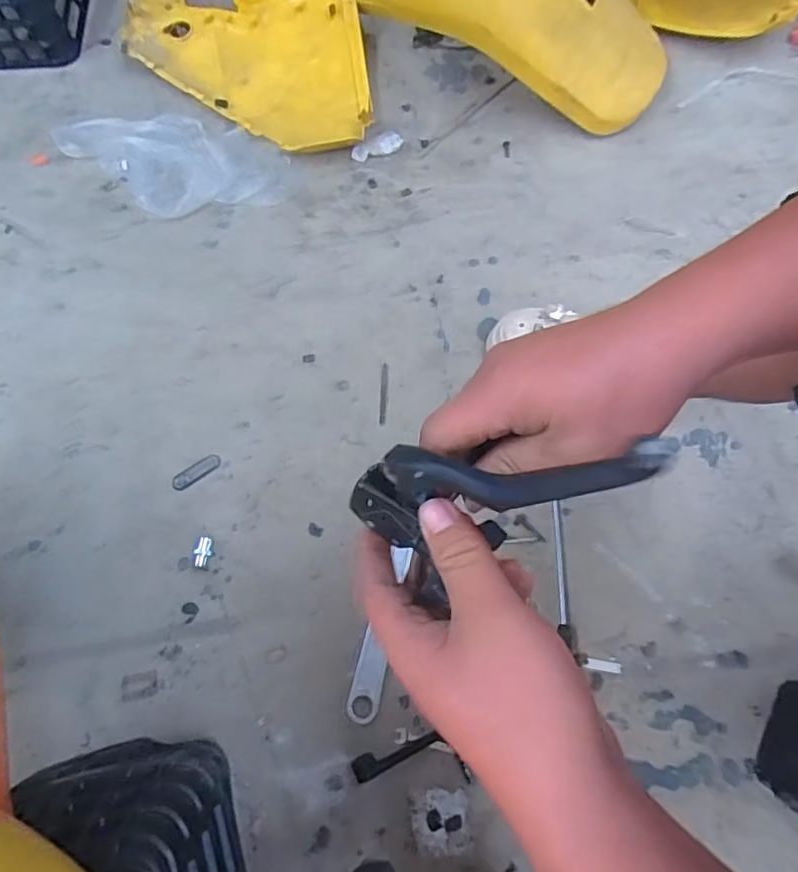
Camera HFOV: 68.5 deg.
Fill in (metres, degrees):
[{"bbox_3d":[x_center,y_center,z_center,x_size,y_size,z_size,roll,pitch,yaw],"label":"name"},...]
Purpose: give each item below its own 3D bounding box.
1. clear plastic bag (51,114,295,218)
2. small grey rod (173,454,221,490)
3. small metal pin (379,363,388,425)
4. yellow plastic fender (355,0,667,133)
[{"bbox_3d":[-0.383,-0.459,0.985,0.400,0.017,0.190,-2,71,0],"label":"clear plastic bag"},{"bbox_3d":[-0.278,0.050,0.805,0.070,0.004,0.023,-33,73,-10],"label":"small grey rod"},{"bbox_3d":[-0.022,-0.061,0.837,0.009,0.005,0.094,3,71,2],"label":"small metal pin"},{"bbox_3d":[0.180,-0.725,0.972,0.561,0.185,0.264,30,74,11],"label":"yellow plastic fender"}]

